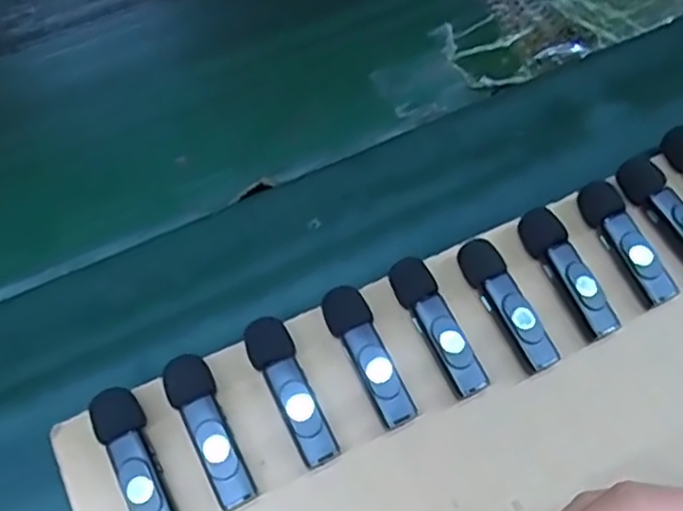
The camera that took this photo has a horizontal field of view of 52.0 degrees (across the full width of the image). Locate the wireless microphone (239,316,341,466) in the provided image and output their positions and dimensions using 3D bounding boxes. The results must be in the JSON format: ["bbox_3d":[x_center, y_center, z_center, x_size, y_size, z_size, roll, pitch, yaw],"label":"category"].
[{"bbox_3d":[-0.022,0.057,0.294,0.019,0.016,0.063,-22,62,-14],"label":"wireless microphone"}]

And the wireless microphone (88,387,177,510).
[{"bbox_3d":[-0.080,0.083,0.276,0.018,0.014,0.063,-26,63,-16],"label":"wireless microphone"}]

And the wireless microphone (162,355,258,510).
[{"bbox_3d":[-0.053,0.071,0.286,0.019,0.016,0.062,-26,63,-16],"label":"wireless microphone"}]

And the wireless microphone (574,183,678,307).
[{"bbox_3d":[0.133,-0.006,0.329,0.016,0.018,0.061,-19,62,-12],"label":"wireless microphone"}]

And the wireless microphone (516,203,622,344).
[{"bbox_3d":[0.104,0.008,0.322,0.017,0.018,0.064,-24,63,-14],"label":"wireless microphone"}]

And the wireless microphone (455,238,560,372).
[{"bbox_3d":[0.073,0.023,0.315,0.018,0.017,0.063,-23,63,-14],"label":"wireless microphone"}]

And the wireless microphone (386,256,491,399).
[{"bbox_3d":[0.042,0.032,0.310,0.018,0.019,0.065,-24,63,-15],"label":"wireless microphone"}]

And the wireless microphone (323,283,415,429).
[{"bbox_3d":[0.012,0.044,0.303,0.019,0.017,0.063,-23,63,-14],"label":"wireless microphone"}]

